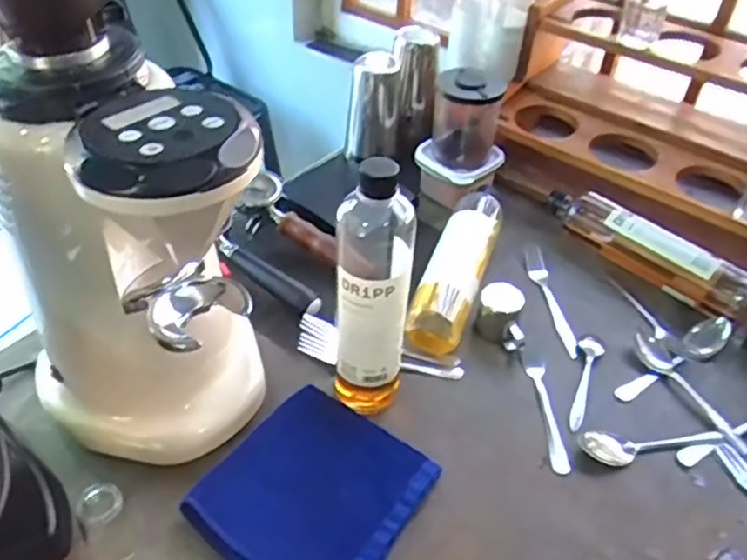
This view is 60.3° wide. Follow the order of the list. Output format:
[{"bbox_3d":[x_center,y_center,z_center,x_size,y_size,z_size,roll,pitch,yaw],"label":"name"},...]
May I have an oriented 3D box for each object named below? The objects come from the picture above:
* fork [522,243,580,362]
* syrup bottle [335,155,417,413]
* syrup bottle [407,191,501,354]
[{"bbox_3d":[0.214,0.020,0.790,0.021,0.013,0.175,-1,45,-7],"label":"fork"},{"bbox_3d":[0.000,0.012,0.572,0.068,0.266,0.058,9,44,3],"label":"syrup bottle"},{"bbox_3d":[0.103,-0.021,0.788,0.067,0.058,0.262,16,45,10],"label":"syrup bottle"}]

